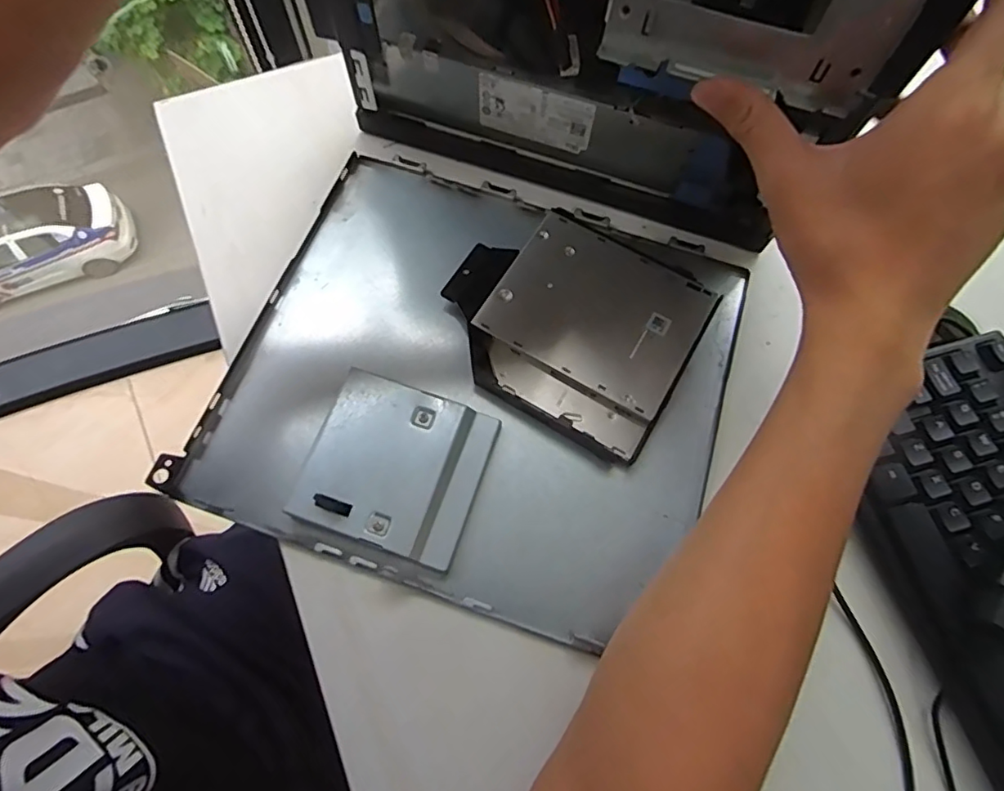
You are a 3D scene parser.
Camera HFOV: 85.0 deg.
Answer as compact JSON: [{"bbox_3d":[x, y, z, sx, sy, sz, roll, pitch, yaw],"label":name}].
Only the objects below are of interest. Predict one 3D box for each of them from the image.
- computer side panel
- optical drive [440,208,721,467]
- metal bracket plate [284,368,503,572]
[{"bbox_3d":[-0.010,-0.019,0.347,0.298,0.025,0.276,19,70,6],"label":"computer side panel"},{"bbox_3d":[0.045,-0.050,0.357,0.154,0.017,0.135,30,72,10],"label":"optical drive"},{"bbox_3d":[-0.060,0.042,0.320,0.094,0.019,0.090,19,70,6],"label":"metal bracket plate"}]

